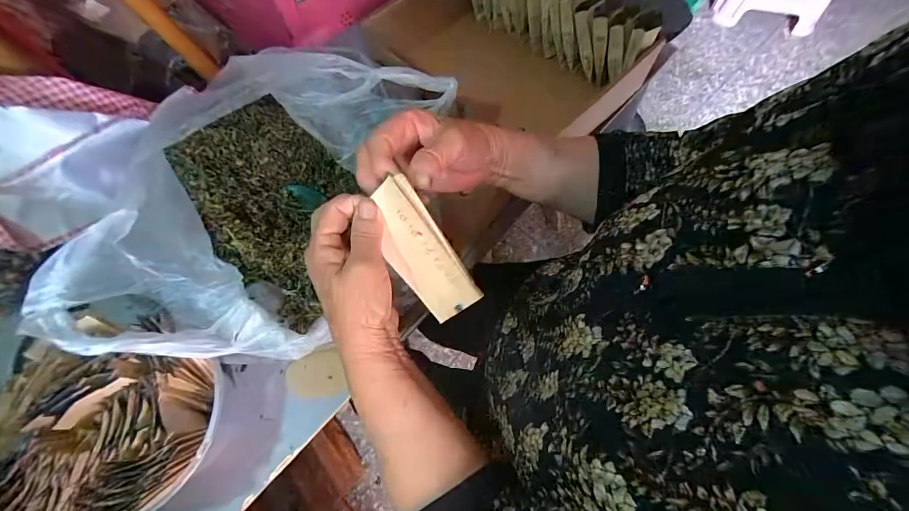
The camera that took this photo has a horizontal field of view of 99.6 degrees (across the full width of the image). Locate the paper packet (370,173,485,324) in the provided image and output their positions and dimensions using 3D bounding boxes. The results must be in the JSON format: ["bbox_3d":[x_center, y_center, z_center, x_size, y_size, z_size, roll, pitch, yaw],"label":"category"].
[{"bbox_3d":[-0.027,-0.002,0.291,0.108,0.052,0.008,53,34,1],"label":"paper packet"}]

